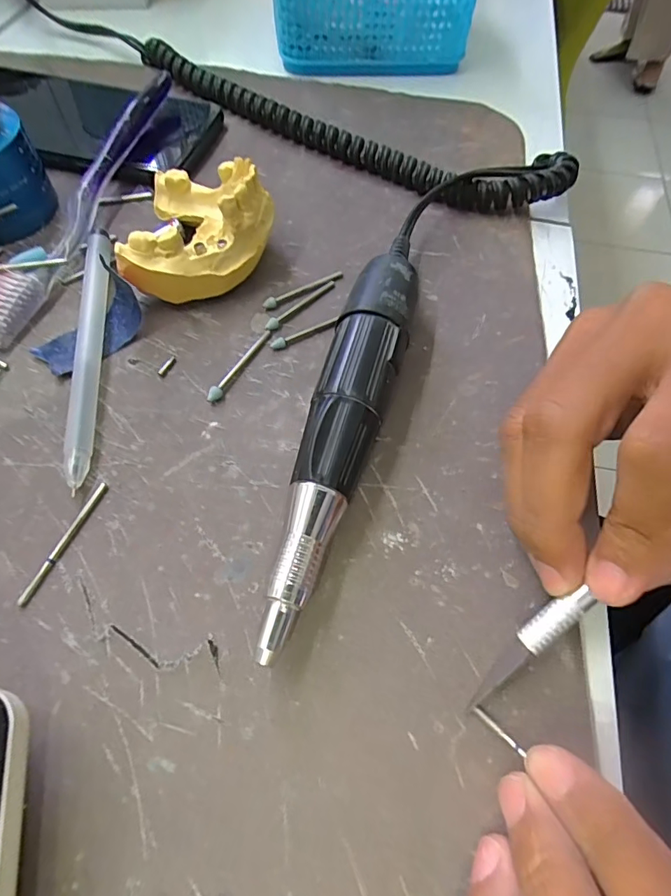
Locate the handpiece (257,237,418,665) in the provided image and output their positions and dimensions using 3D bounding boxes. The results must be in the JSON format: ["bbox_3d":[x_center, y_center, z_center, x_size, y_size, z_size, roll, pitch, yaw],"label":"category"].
[{"bbox_3d":[0.005,-0.015,0.172,0.025,0.029,0.165,15,61,6],"label":"handpiece"}]

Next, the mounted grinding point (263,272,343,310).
[{"bbox_3d":[-0.014,-0.072,0.218,0.041,0.004,0.007,-26,65,-17],"label":"mounted grinding point"}]

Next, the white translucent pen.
[{"bbox_3d":[-0.098,-0.041,0.192,0.009,0.011,0.123,-7,60,-6],"label":"white translucent pen"}]

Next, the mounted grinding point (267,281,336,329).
[{"bbox_3d":[-0.015,-0.064,0.213,0.004,0.004,0.042,39,65,17],"label":"mounted grinding point"}]

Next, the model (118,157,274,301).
[{"bbox_3d":[-0.058,-0.097,0.211,0.058,0.037,0.073,2,60,-1],"label":"model"}]

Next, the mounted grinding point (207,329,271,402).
[{"bbox_3d":[-0.039,-0.034,0.195,0.004,0.004,0.041,25,62,10],"label":"mounted grinding point"}]

